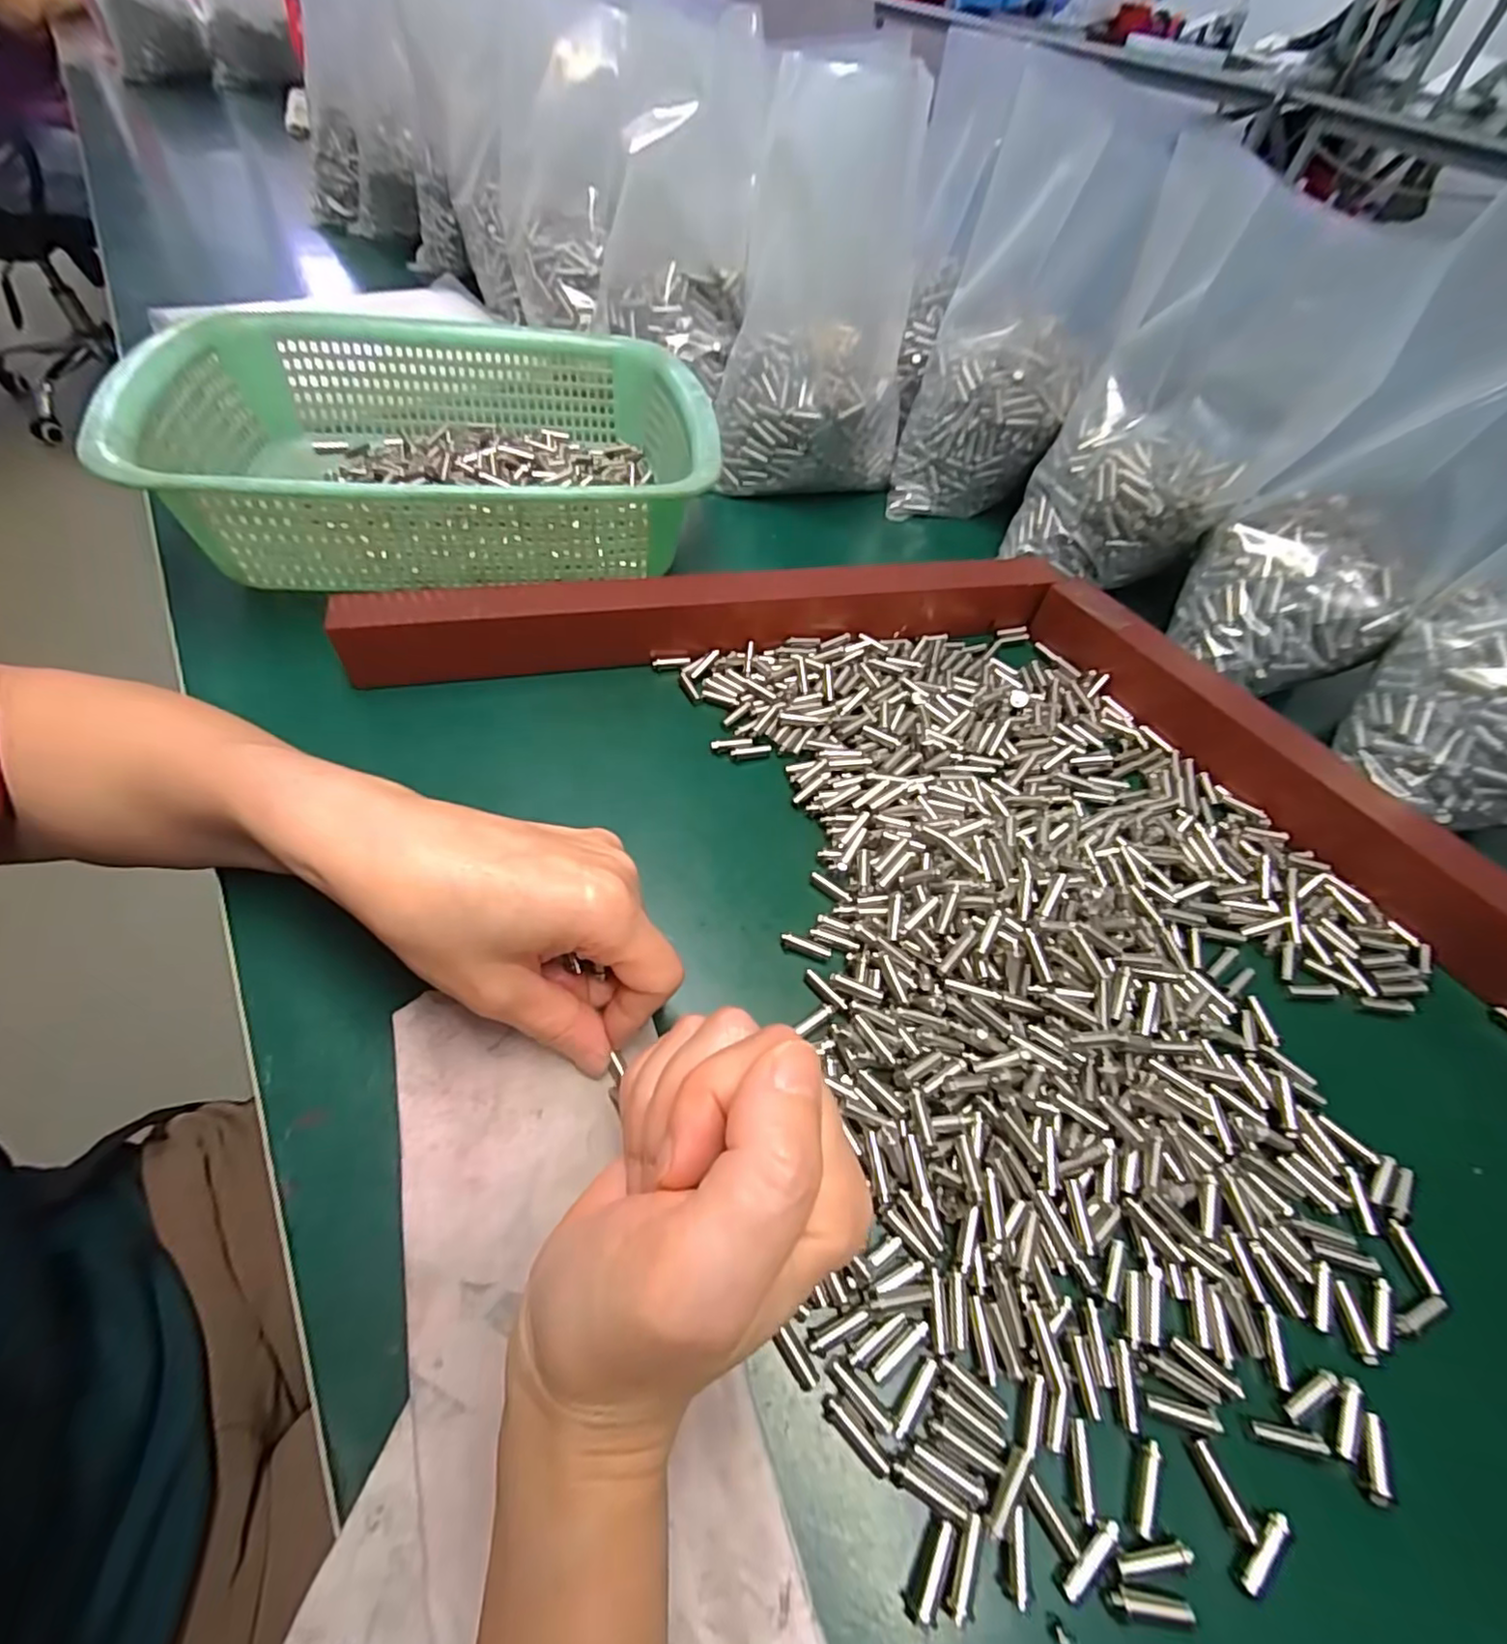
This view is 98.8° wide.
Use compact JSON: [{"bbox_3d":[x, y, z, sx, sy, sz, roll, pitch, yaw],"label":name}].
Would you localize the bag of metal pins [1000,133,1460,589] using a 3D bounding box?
[{"bbox_3d":[0.251,-0.238,0.376,0.128,0.187,0.086,27,58,13],"label":"bag of metal pins"}]

